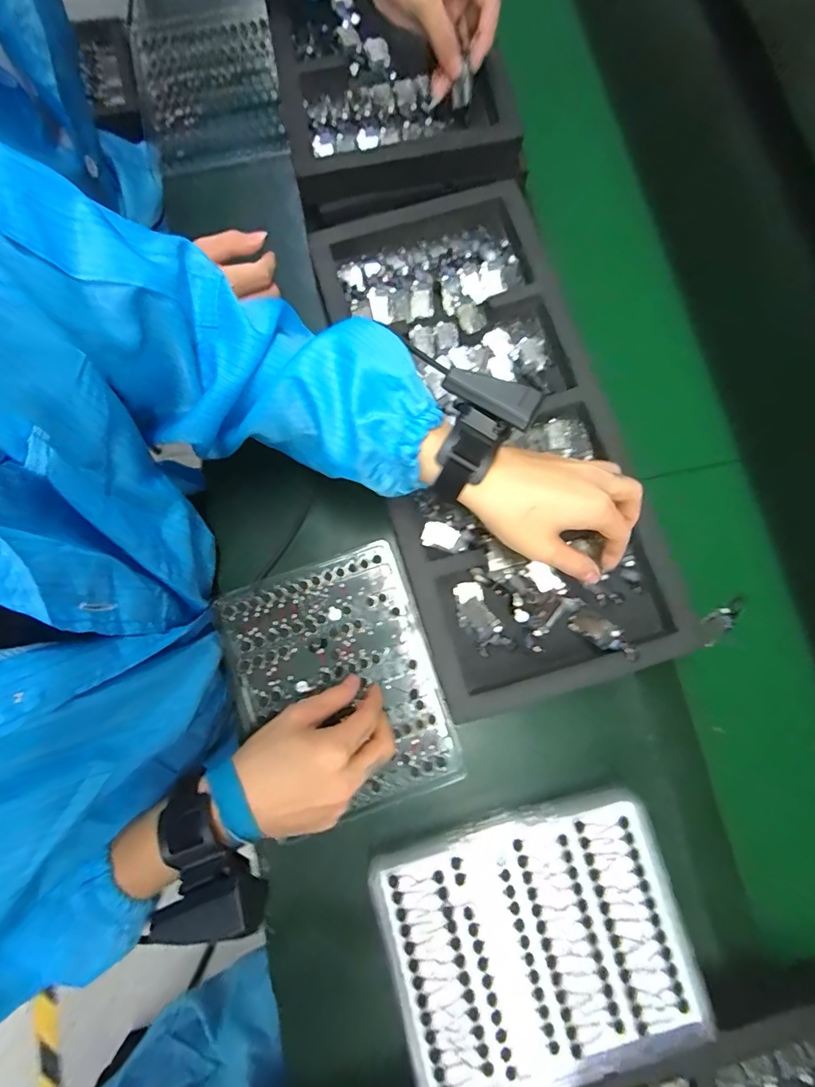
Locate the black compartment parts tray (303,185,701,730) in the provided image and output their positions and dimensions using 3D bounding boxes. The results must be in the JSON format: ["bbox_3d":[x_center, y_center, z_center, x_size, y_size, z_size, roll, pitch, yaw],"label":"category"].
[{"bbox_3d":[0.072,-0.110,0.429,0.227,0.052,0.497,-18,81,-5],"label":"black compartment parts tray"}]

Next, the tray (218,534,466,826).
[{"bbox_3d":[-0.063,0.124,0.395,0.165,0.020,0.217,-20,77,-6],"label":"tray"}]

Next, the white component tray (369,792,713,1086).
[{"bbox_3d":[0.096,0.303,0.339,0.213,0.031,0.175,-15,80,-5],"label":"white component tray"}]

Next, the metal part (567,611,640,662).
[{"bbox_3d":[0.166,0.077,0.378,0.059,0.011,0.023,34,77,34],"label":"metal part"}]

